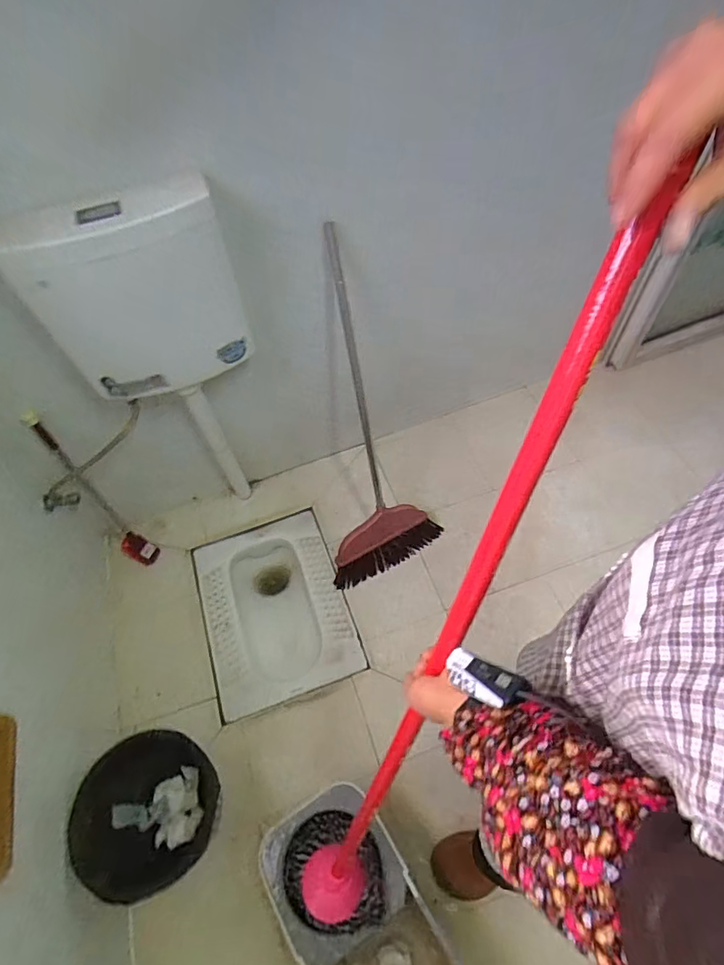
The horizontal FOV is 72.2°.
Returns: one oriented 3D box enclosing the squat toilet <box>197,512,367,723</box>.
[{"bbox_3d":[-0.250,0.384,1.476,0.384,0.177,0.510,-19,59,-7],"label":"squat toilet"}]

